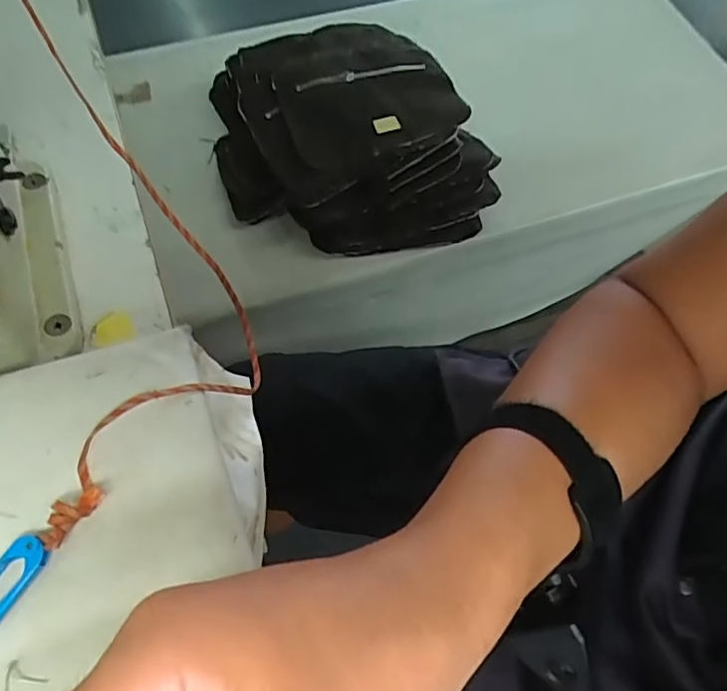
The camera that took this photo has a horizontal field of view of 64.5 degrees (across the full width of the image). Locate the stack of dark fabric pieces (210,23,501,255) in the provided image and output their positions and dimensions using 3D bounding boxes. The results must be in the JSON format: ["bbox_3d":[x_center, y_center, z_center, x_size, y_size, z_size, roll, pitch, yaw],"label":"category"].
[{"bbox_3d":[-0.008,-0.226,0.634,0.297,0.115,0.216,-9,64,-8],"label":"stack of dark fabric pieces"}]

